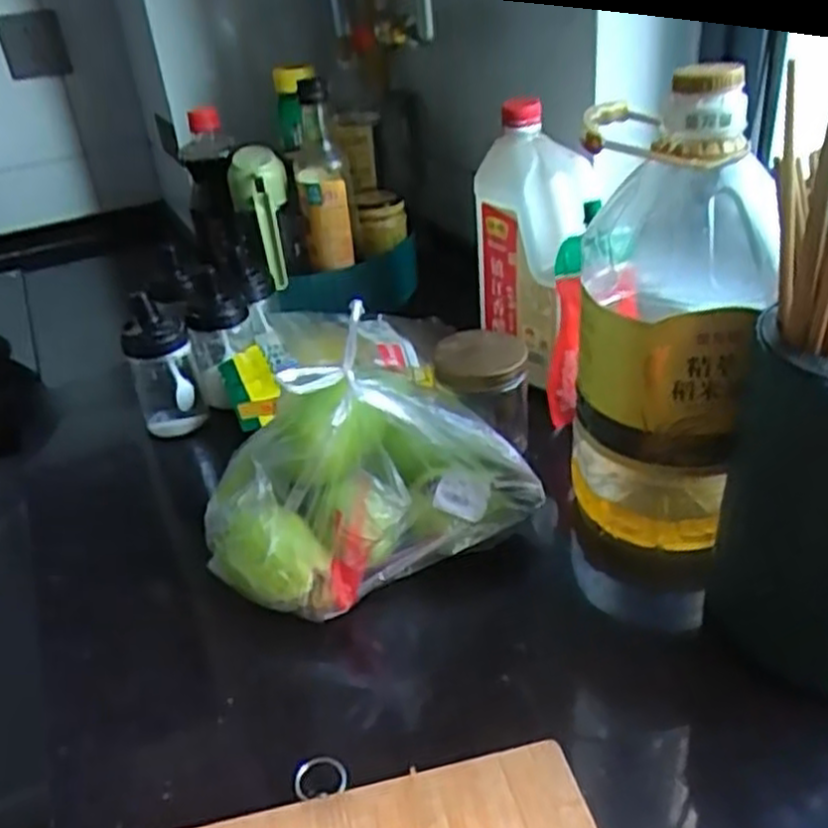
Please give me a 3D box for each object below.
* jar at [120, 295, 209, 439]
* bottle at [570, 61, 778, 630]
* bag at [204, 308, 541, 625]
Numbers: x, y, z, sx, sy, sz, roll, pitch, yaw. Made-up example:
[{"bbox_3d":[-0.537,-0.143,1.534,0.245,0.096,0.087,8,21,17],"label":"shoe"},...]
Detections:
[{"bbox_3d":[-0.244,-0.042,0.767,0.063,0.131,0.056,-20,35,-21],"label":"jar"},{"bbox_3d":[0.187,-0.052,0.594,0.127,0.329,0.161,8,35,19],"label":"bottle"},{"bbox_3d":[-0.033,0.028,0.580,0.238,0.150,0.133,-18,34,-18],"label":"bag"}]

